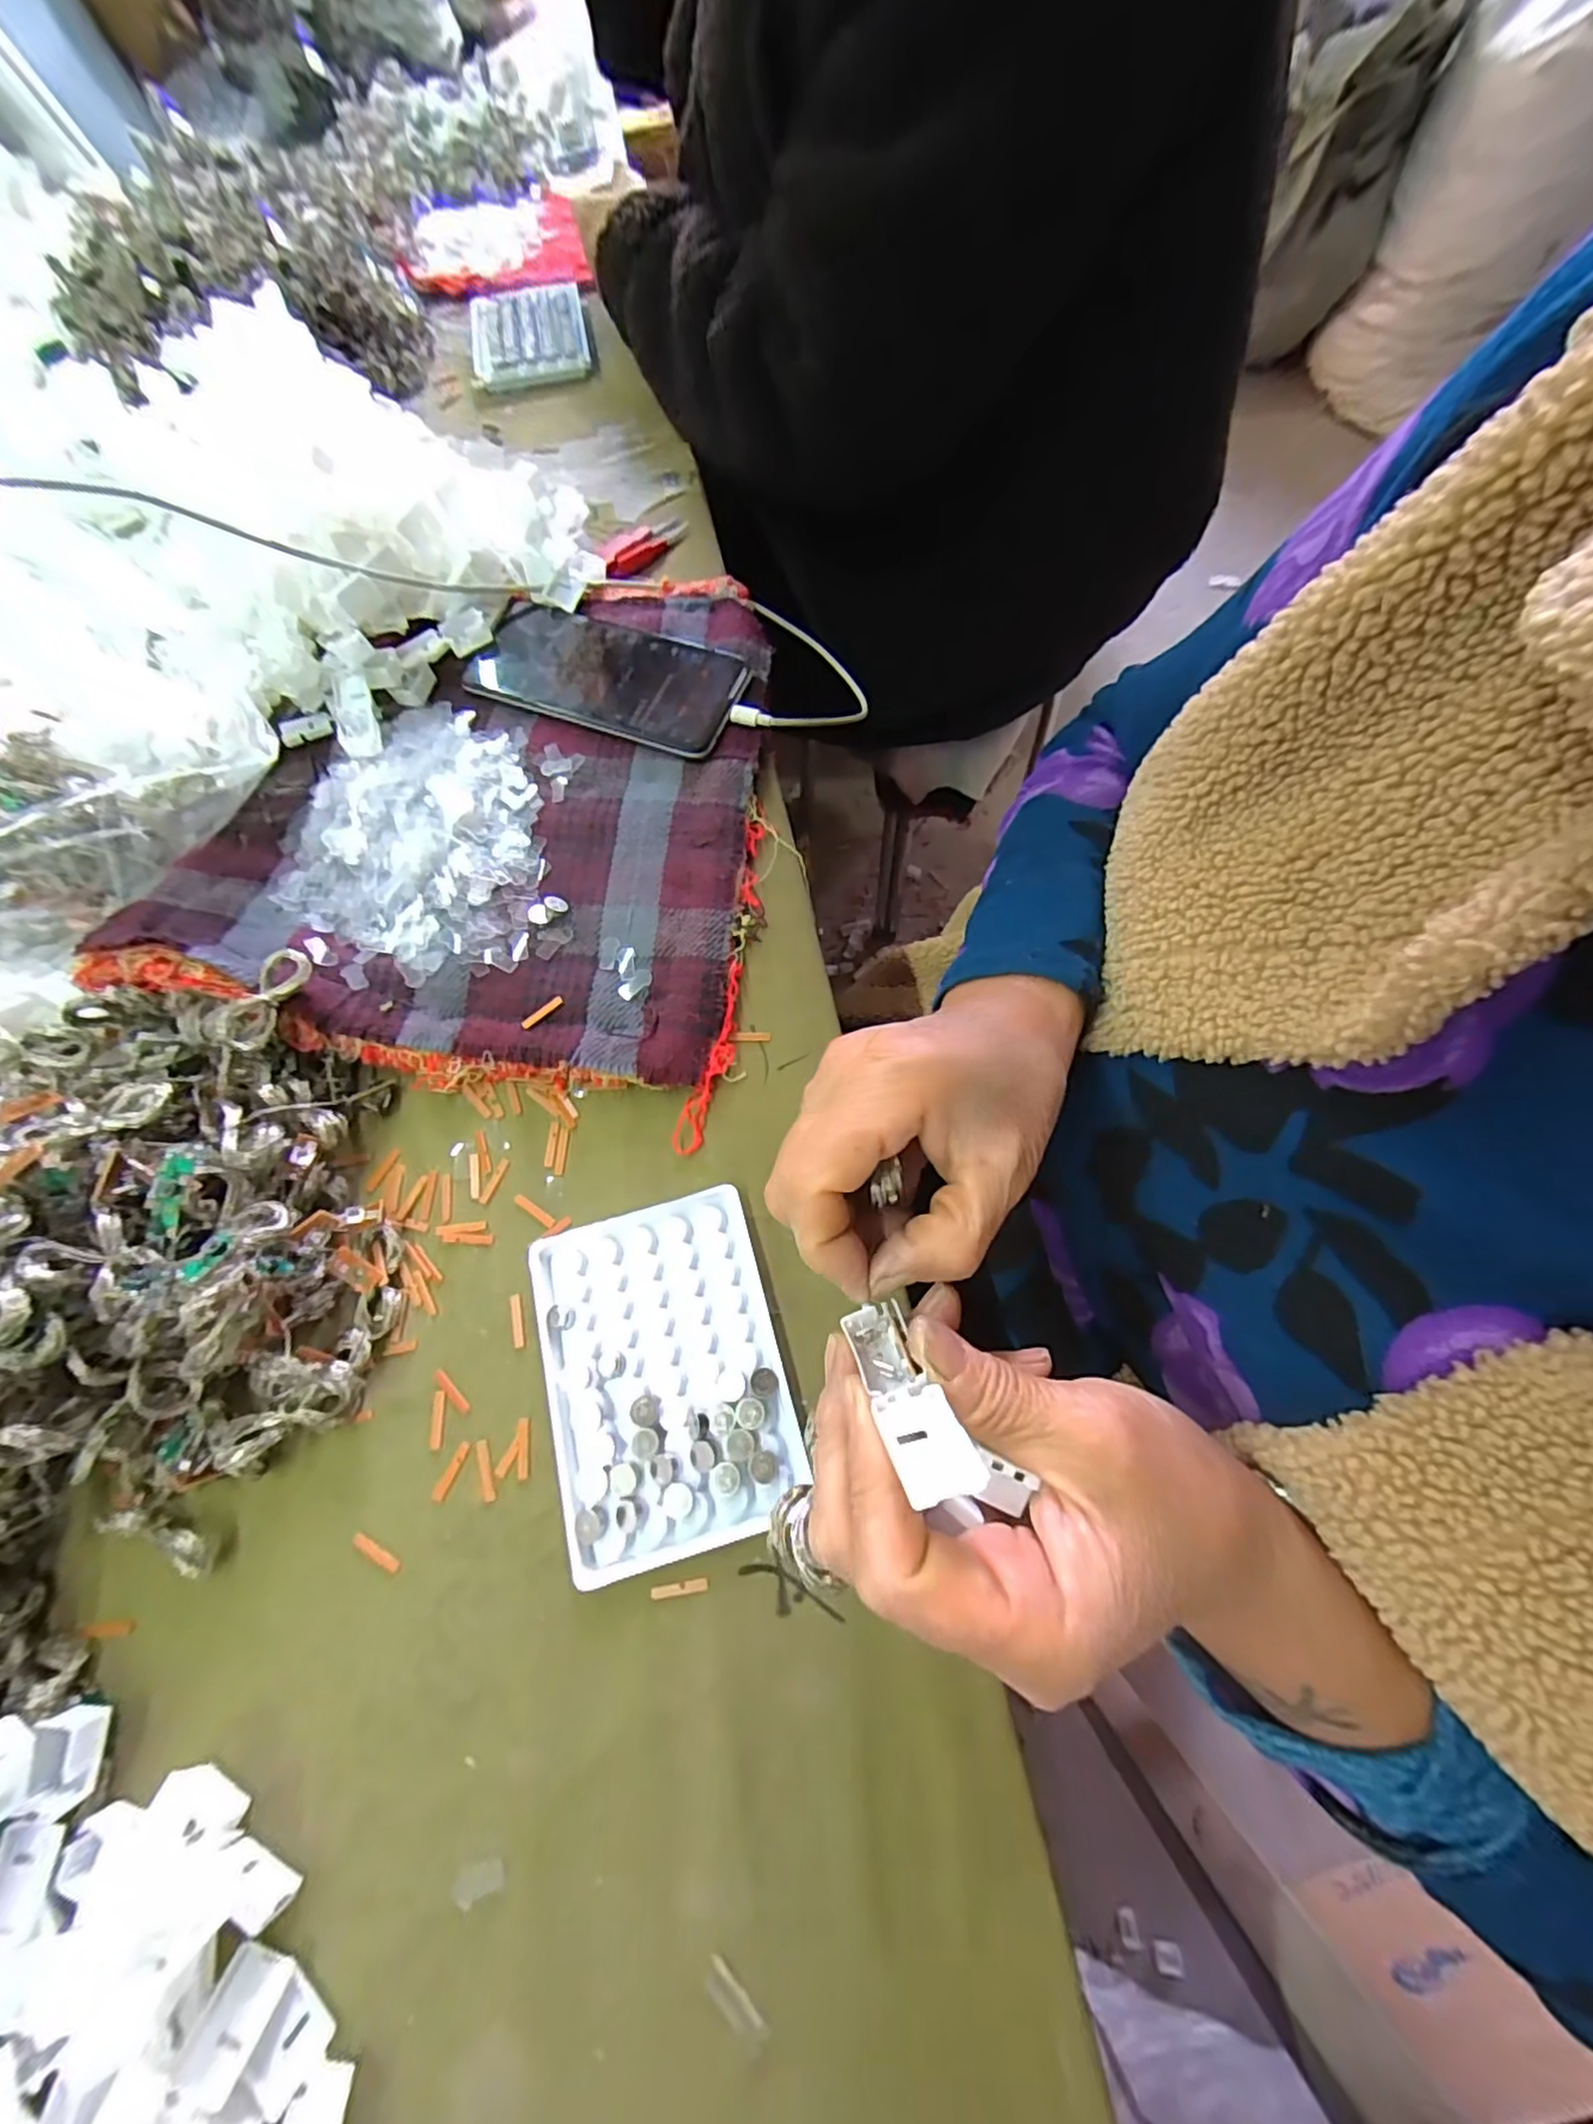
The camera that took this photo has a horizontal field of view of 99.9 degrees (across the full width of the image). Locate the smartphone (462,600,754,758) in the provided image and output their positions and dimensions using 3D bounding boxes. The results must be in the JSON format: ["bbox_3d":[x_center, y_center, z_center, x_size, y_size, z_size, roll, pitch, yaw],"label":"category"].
[{"bbox_3d":[-0.116,-0.232,0.396,0.170,0.010,0.077,20,72,11],"label":"smartphone"}]

